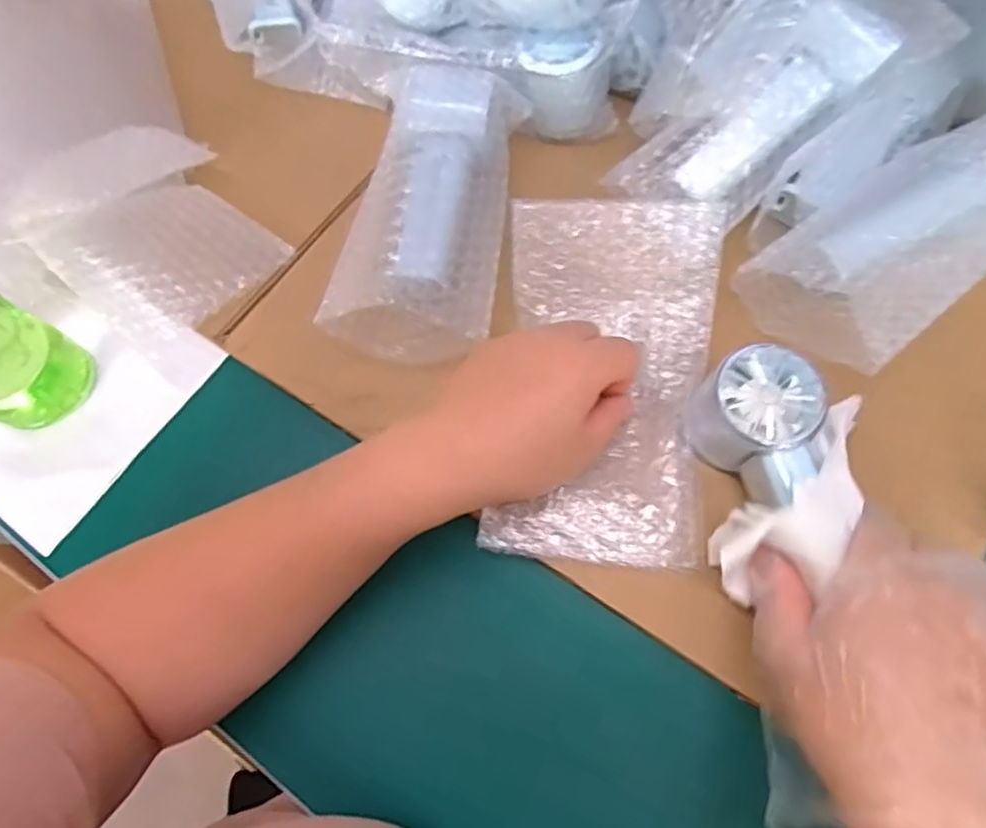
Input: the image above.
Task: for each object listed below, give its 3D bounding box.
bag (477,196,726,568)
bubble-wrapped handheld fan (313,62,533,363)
[{"bbox_3d":[0.064,-0.022,0.357,0.117,0.054,0.194,5,68,5],"label":"bag"},{"bbox_3d":[-0.033,-0.129,0.407,0.096,0.065,0.189,13,69,8],"label":"bubble-wrapped handheld fan"}]

